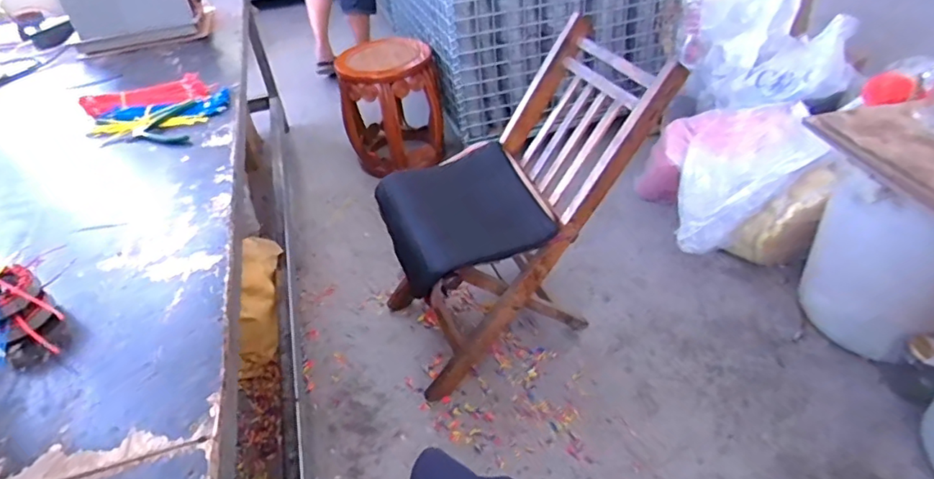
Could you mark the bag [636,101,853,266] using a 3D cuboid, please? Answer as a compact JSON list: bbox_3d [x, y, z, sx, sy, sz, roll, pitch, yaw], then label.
[{"bbox_3d":[0.673,-0.157,1.439,0.307,0.307,0.410,-8,39,-3],"label":"bag"}]

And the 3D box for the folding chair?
[{"bbox_3d":[0.089,-0.058,1.234,0.533,0.596,0.373,-18,41,-15],"label":"folding chair"}]

